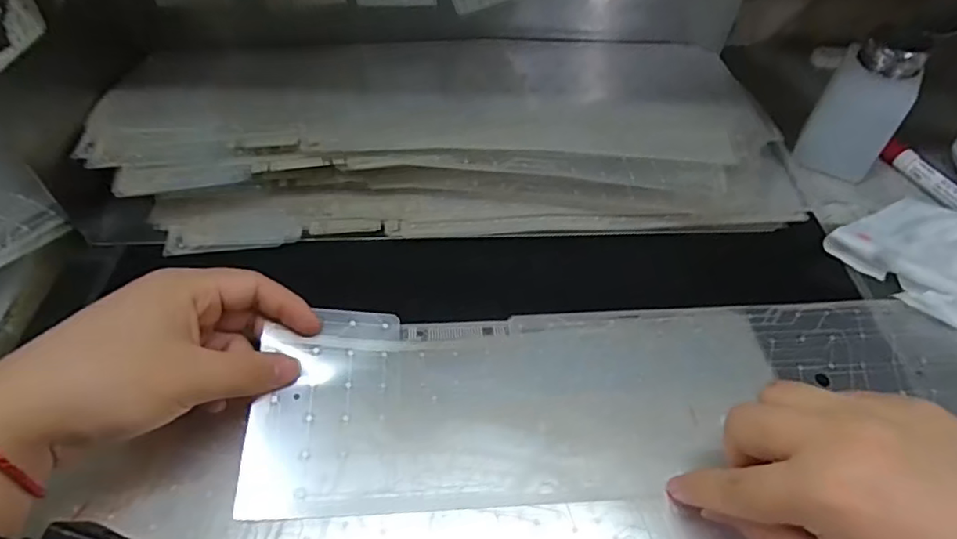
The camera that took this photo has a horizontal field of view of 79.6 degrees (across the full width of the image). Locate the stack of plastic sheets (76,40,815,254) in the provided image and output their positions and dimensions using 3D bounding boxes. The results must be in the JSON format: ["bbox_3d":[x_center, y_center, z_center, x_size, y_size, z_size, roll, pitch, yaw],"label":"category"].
[{"bbox_3d":[-0.015,-0.103,0.406,0.468,0.071,0.156,-2,52,-4],"label":"stack of plastic sheets"}]

